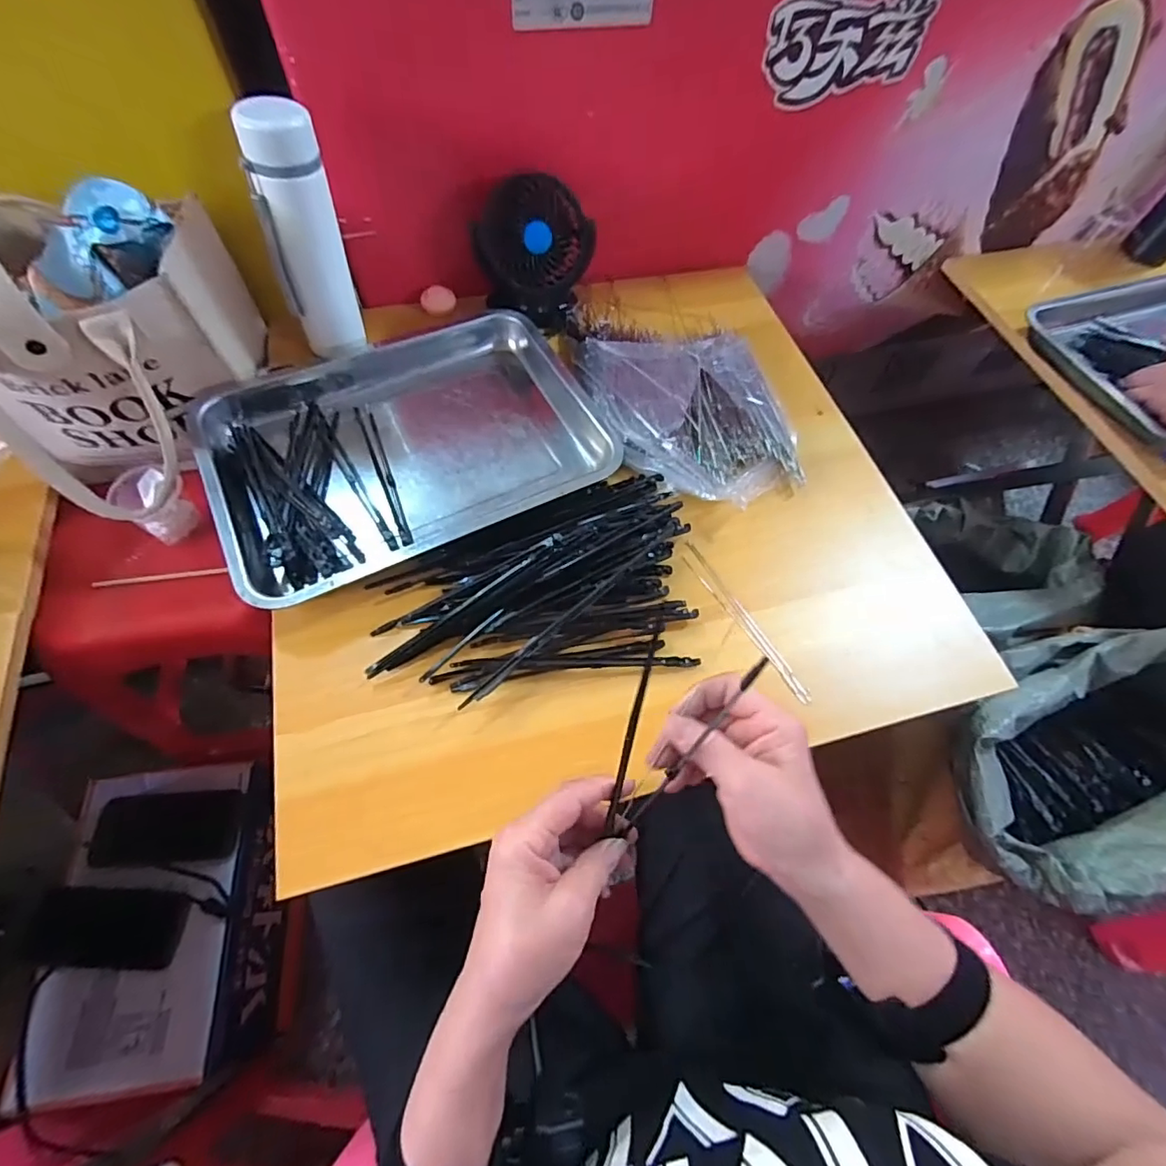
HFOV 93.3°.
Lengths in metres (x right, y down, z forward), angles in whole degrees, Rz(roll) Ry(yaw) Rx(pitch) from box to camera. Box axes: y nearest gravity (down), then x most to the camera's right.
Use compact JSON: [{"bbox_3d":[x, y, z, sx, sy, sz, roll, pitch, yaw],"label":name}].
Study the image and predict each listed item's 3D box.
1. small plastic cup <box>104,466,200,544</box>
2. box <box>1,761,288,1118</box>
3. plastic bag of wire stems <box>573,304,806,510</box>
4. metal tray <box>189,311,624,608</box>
[{"bbox_3d":[-0.430,-0.079,0.561,0.053,0.059,0.060,12,62,3],"label":"small plastic cup"},{"bbox_3d":[-0.503,0.408,0.692,0.211,0.149,0.337,-4,62,-6],"label":"box"},{"bbox_3d":[0.106,-0.204,0.582,0.199,0.037,0.295,-19,65,-13],"label":"plastic bag of wire stems"},{"bbox_3d":[-0.171,-0.144,0.535,0.341,0.042,0.278,-25,66,-16],"label":"metal tray"}]

